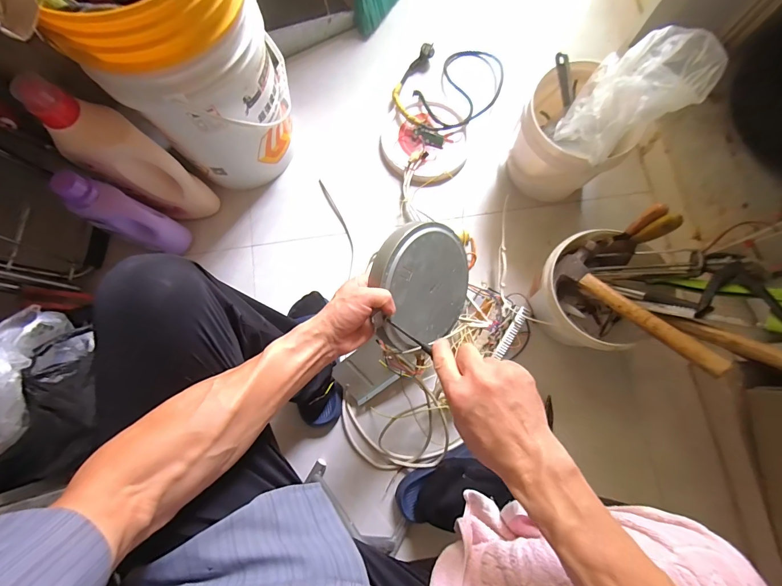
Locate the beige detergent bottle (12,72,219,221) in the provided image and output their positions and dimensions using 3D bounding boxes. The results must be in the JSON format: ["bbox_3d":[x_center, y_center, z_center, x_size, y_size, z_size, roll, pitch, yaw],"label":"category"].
[{"bbox_3d":[-0.501,-0.248,0.706,0.142,0.339,0.094,16,79,4],"label":"beige detergent bottle"}]

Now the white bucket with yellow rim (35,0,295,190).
[{"bbox_3d":[-0.358,-0.438,0.689,0.275,0.476,0.292,0,78,1],"label":"white bucket with yellow rim"}]

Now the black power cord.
[{"bbox_3d":[0.145,-0.529,0.923,0.284,0.043,0.238,-12,78,-2],"label":"black power cord"}]

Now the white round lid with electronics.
[{"bbox_3d":[0.083,-0.376,0.891,0.209,0.037,0.215,0,78,1],"label":"white round lid with electronics"}]

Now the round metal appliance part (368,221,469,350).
[{"bbox_3d":[0.050,-0.009,0.533,0.029,0.185,0.178,16,93,46],"label":"round metal appliance part"}]

